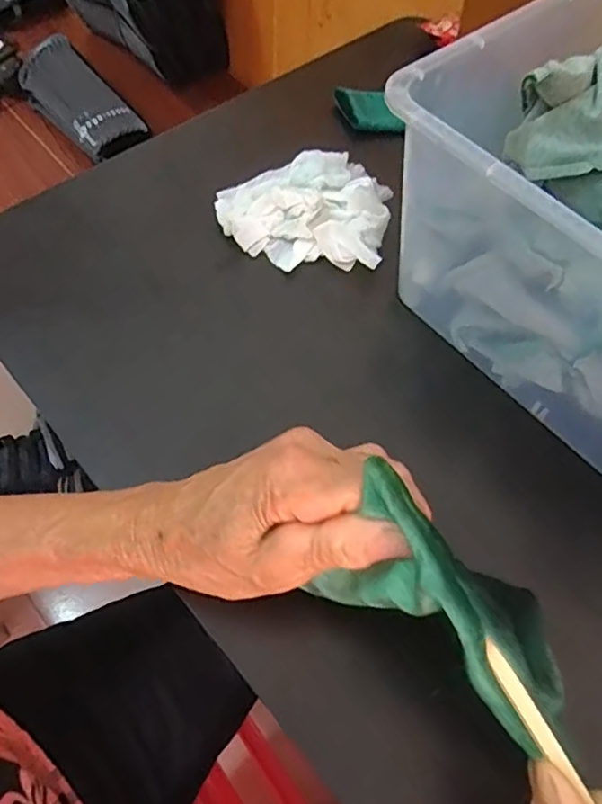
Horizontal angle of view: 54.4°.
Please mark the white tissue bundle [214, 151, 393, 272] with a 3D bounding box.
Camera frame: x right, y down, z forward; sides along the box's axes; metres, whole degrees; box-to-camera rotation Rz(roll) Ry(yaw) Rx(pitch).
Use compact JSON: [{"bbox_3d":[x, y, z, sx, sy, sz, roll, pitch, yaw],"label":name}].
[{"bbox_3d":[0.001,-0.140,0.406,0.115,0.032,0.093,5,61,0],"label":"white tissue bundle"}]

